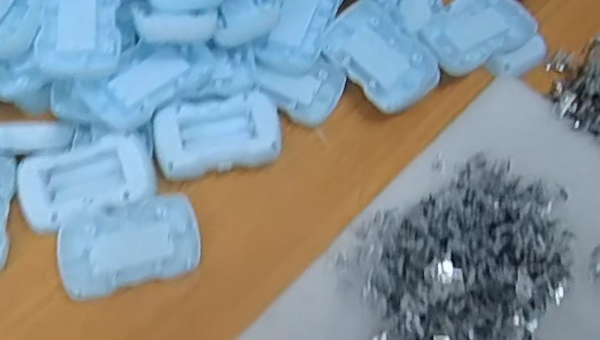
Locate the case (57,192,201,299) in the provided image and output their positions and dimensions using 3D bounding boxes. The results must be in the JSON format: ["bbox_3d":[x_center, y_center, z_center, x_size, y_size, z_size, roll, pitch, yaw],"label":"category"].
[{"bbox_3d":[-0.112,0.050,0.403,0.088,0.018,0.056,-14,64,-11],"label":"case"}]

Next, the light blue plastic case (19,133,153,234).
[{"bbox_3d":[-0.143,0.008,0.412,0.089,0.017,0.049,-17,80,-7],"label":"light blue plastic case"}]

